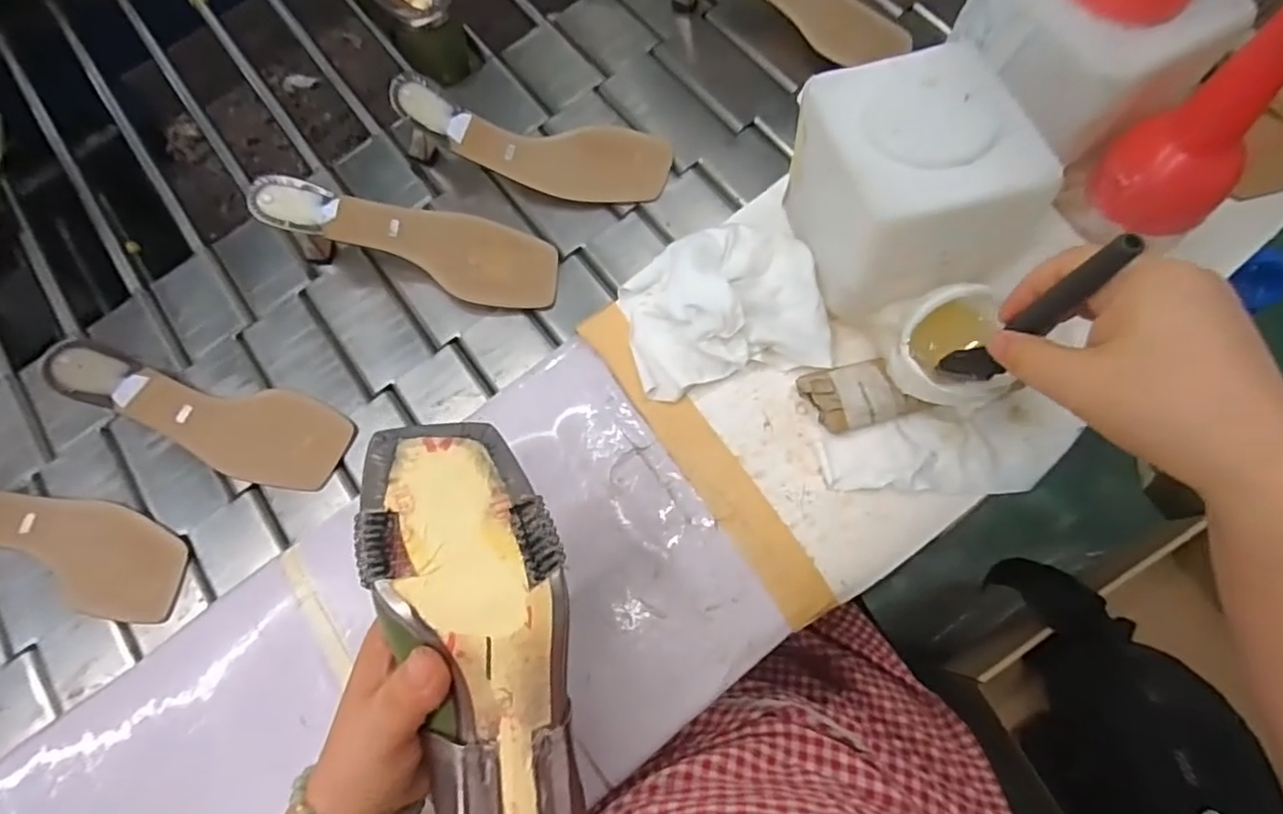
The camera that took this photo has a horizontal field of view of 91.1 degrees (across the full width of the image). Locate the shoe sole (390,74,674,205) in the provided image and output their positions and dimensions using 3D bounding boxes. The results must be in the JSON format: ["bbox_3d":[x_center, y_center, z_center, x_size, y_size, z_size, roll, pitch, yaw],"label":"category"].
[{"bbox_3d":[-0.089,-0.224,0.526,0.224,0.071,0.070,7,74,4],"label":"shoe sole"}]

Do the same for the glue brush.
[{"bbox_3d":[0.193,-0.044,0.315,0.029,0.141,0.013,14,73,5],"label":"glue brush"}]

